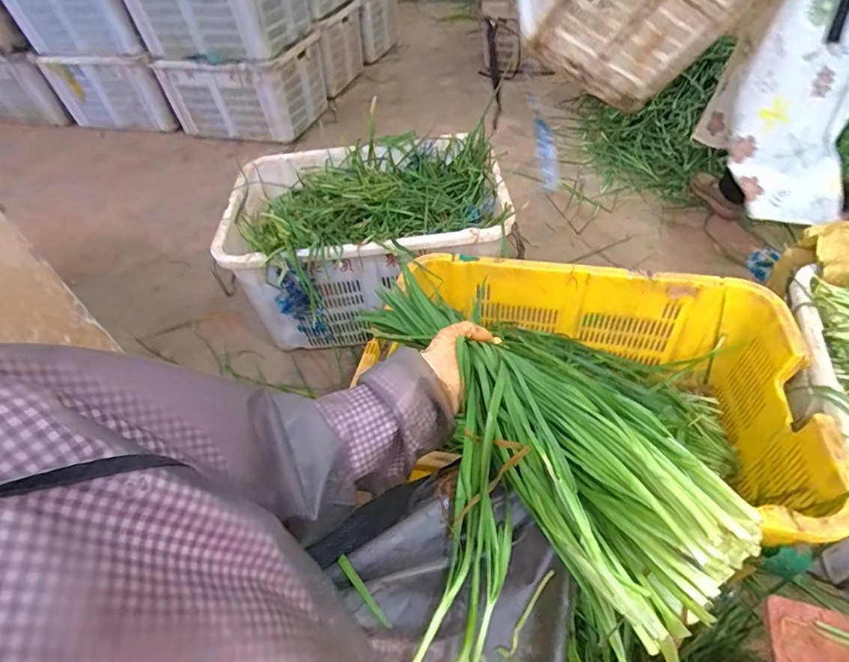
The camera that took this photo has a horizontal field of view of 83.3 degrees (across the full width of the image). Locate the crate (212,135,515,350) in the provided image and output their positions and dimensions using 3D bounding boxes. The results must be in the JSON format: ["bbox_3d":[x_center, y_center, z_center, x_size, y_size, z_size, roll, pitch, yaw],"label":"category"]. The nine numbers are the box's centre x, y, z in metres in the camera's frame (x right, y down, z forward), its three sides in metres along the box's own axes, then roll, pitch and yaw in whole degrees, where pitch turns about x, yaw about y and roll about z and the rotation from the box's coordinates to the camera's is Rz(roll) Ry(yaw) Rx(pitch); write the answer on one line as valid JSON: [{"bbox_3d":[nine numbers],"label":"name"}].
[{"bbox_3d":[-0.132,-0.233,1.248,0.649,0.327,0.503,-7,47,1],"label":"crate"}]

